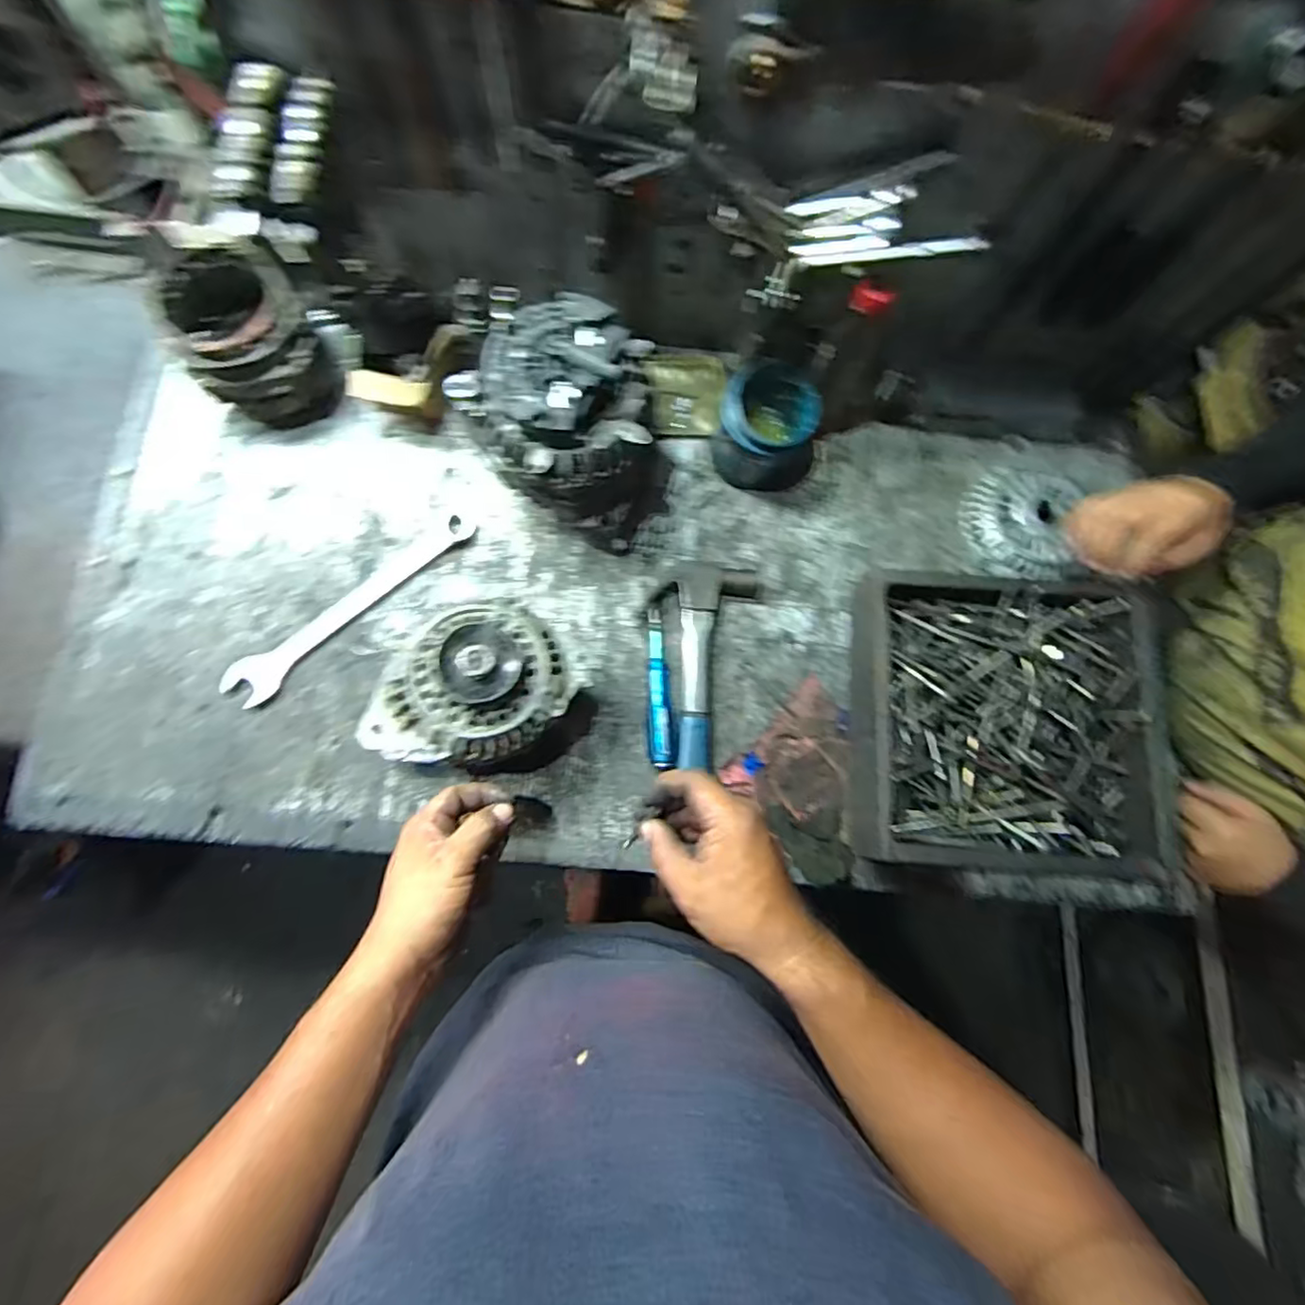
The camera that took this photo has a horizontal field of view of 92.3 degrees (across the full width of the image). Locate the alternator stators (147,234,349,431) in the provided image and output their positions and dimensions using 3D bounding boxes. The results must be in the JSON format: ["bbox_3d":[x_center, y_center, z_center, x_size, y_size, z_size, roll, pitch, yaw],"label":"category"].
[{"bbox_3d":[-0.404,-0.308,0.639,0.134,0.145,0.129,1,76,-3],"label":"alternator stators"}]

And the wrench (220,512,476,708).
[{"bbox_3d":[-0.299,-0.047,0.636,0.283,0.016,0.046,-38,82,-12],"label":"wrench"}]

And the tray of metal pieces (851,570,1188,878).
[{"bbox_3d":[0.313,0.068,0.585,0.266,0.091,0.266,5,76,-3],"label":"tray of metal pieces"}]

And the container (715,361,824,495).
[{"bbox_3d":[0.119,-0.228,0.655,0.092,0.109,0.096,1,76,-4],"label":"container"}]

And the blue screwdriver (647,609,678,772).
[{"bbox_3d":[0.005,0.034,0.622,0.026,0.032,0.160,-4,77,-5],"label":"blue screwdriver"}]

